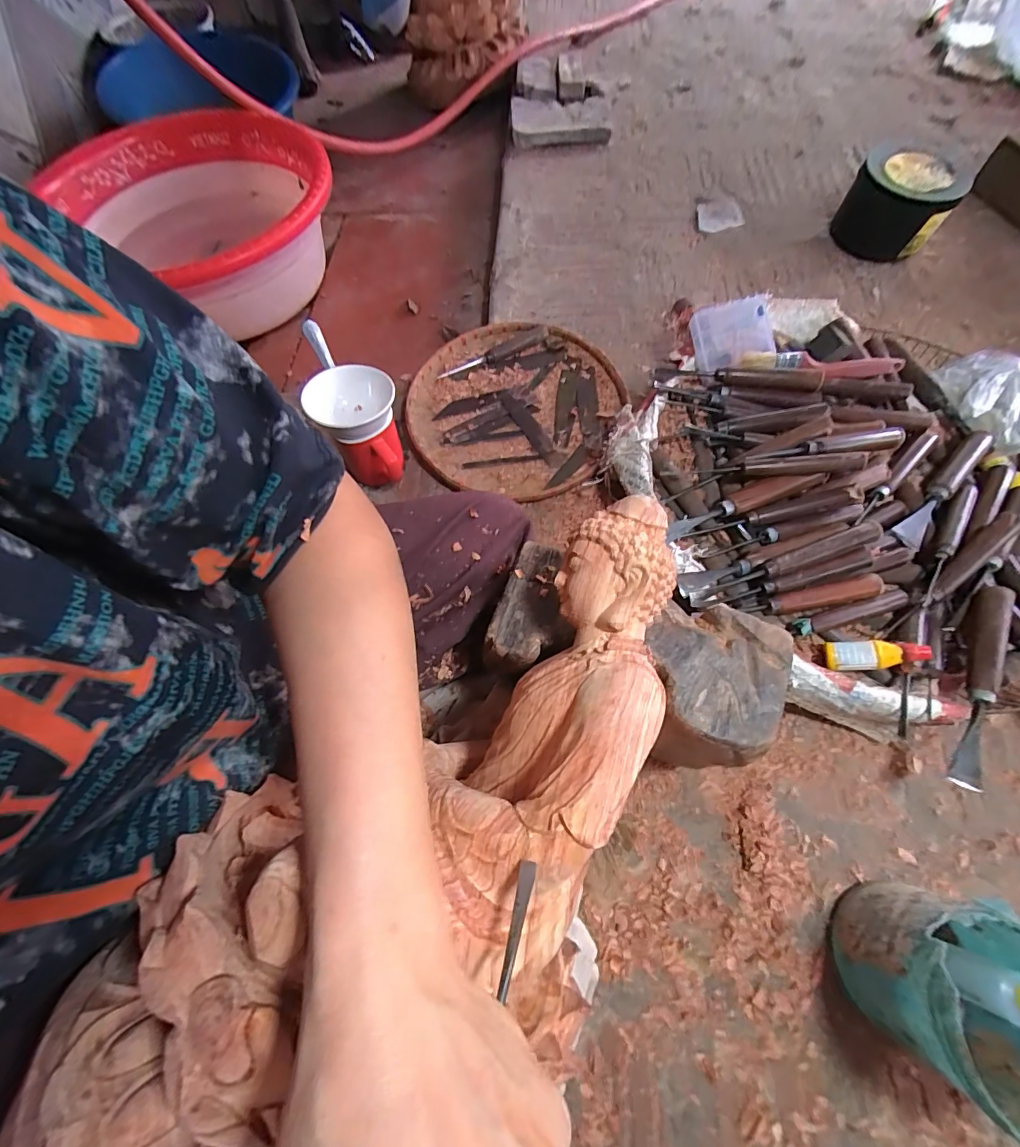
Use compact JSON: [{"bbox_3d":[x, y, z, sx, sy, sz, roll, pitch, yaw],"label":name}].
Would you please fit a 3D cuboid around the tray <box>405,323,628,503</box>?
[{"bbox_3d":[0.001,-0.237,0.634,0.287,0.031,0.298,-1,67,3],"label":"tray"}]

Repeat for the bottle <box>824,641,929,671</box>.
[{"bbox_3d":[0.326,0.073,0.398,0.074,0.017,0.025,-8,65,23],"label":"bottle"}]

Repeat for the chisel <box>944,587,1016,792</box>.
[{"bbox_3d":[0.395,0.091,0.375,0.021,0.020,0.184,27,70,14],"label":"chisel"}]

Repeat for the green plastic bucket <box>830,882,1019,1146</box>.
[{"bbox_3d":[0.310,0.285,0.306,0.107,0.123,0.107,-1,66,2],"label":"green plastic bucket"}]

